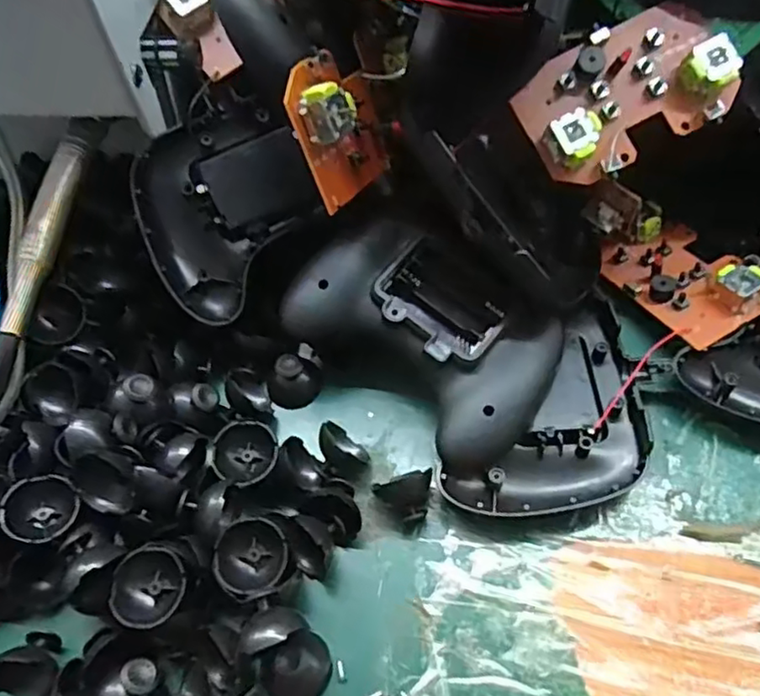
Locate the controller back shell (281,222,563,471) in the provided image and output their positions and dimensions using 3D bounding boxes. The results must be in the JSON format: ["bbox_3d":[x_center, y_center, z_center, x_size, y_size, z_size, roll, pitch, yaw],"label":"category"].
[{"bbox_3d":[0.022,-0.005,0.294,0.114,0.043,0.076,33,66,21],"label":"controller back shell"}]

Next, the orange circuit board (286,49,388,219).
[{"bbox_3d":[-0.012,-0.093,0.262,0.014,0.055,0.056,5,42,35],"label":"orange circuit board"}]

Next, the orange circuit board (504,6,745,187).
[{"bbox_3d":[0.104,-0.109,0.271,0.087,0.015,0.055,-27,83,-2],"label":"orange circuit board"}]

